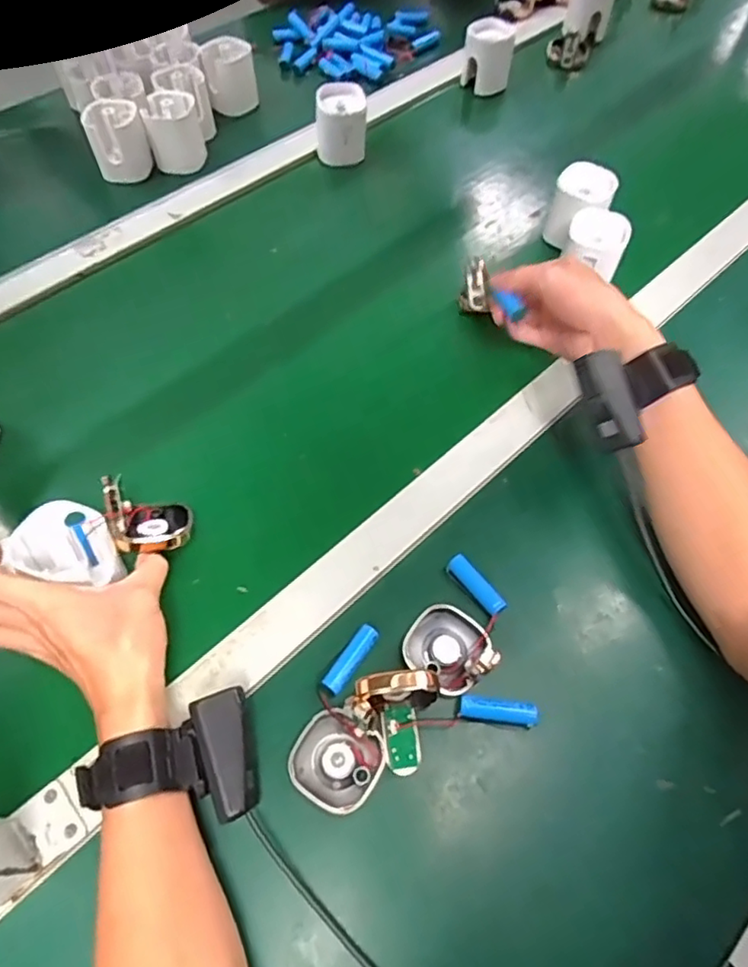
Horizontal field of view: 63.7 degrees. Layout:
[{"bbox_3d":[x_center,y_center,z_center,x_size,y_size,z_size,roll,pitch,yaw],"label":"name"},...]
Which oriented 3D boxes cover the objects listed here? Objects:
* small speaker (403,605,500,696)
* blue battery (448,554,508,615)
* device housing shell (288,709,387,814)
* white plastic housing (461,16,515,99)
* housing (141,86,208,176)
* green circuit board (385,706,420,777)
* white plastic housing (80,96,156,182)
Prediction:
[{"bbox_3d":[0.052,0.113,0.411,0.057,0.023,0.051,34,58,18],"label":"small speaker"},{"bbox_3d":[0.074,0.075,0.439,0.014,0.015,0.050,-32,62,-25],"label":"blue battery"},{"bbox_3d":[-0.024,0.171,0.373,0.054,0.016,0.049,26,56,13],"label":"device housing shell"},{"bbox_3d":[0.152,-0.572,0.801,0.063,0.068,0.064,10,53,2],"label":"white plastic housing"},{"bbox_3d":[-0.228,-0.402,0.693,0.063,0.070,0.055,-10,55,-13],"label":"housing"},{"bbox_3d":[0.018,0.163,0.383,0.020,0.009,0.040,-1,54,-7],"label":"green circuit board"},{"bbox_3d":[-0.290,-0.386,0.684,0.063,0.076,0.046,-17,57,-17],"label":"white plastic housing"}]

